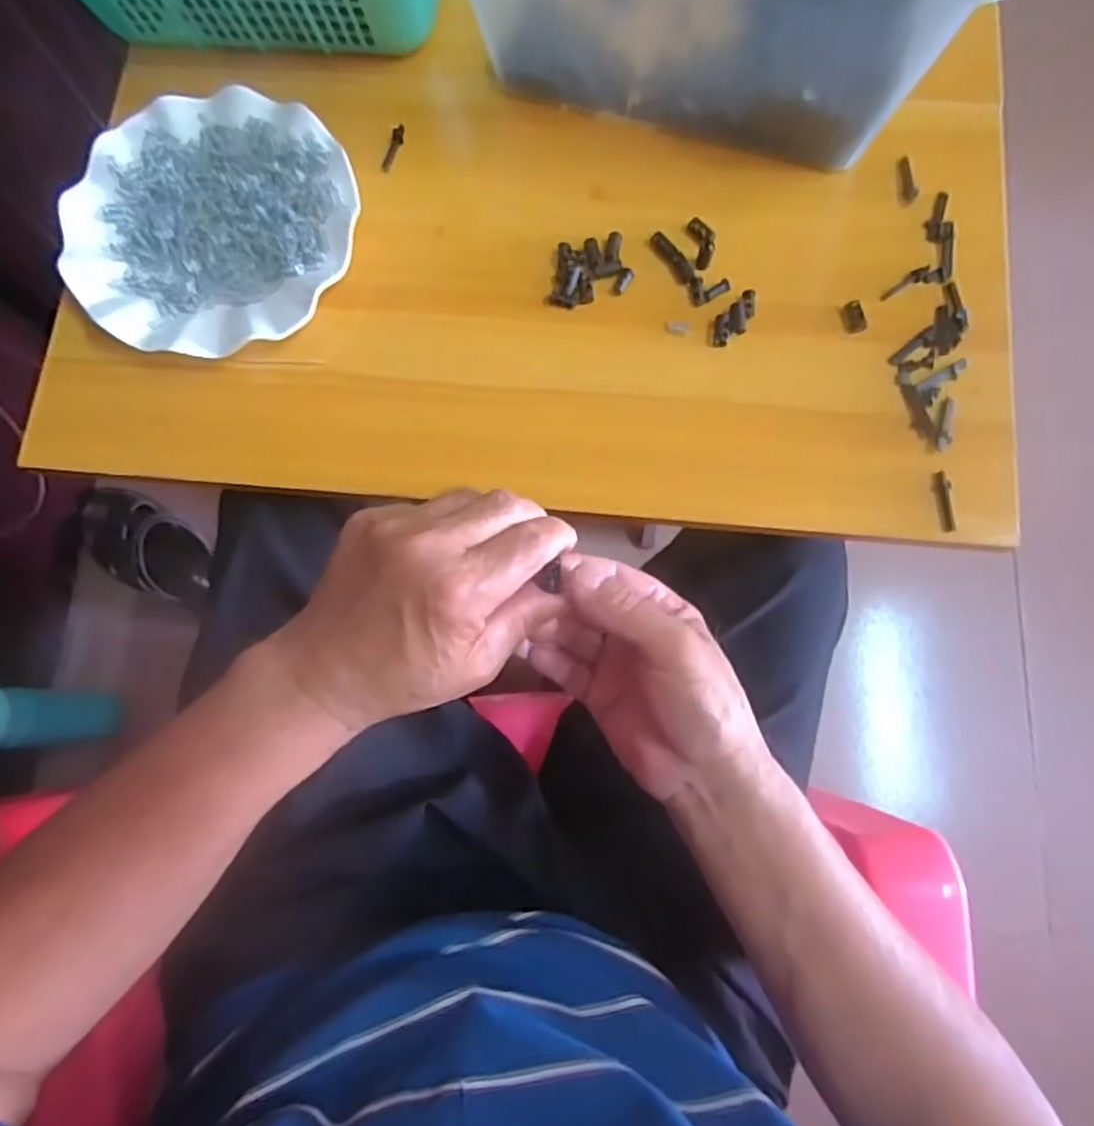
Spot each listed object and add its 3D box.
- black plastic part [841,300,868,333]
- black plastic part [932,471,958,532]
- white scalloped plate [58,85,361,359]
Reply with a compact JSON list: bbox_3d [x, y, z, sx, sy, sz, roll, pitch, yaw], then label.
[{"bbox_3d":[0.187,-0.150,0.448,0.012,0.006,0.020,-14,77,-1],"label":"black plastic part"},{"bbox_3d":[0.228,-0.036,0.419,0.009,0.004,0.035,-2,77,1],"label":"black plastic part"},{"bbox_3d":[-0.212,-0.215,0.467,0.176,0.021,0.176,0,77,2],"label":"white scalloped plate"}]

